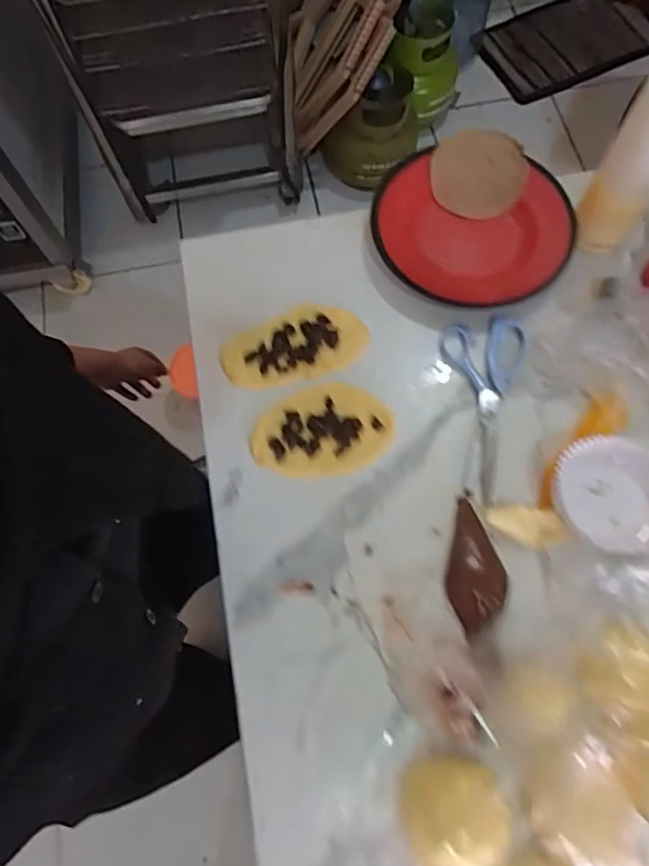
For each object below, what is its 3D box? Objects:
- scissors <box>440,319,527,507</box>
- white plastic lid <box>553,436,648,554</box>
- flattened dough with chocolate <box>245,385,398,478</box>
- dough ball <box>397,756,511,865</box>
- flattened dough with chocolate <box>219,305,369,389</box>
[{"bbox_3d":[0.149,-0.032,0.564,0.082,0.007,0.192,13,71,6],"label":"scissors"},{"bbox_3d":[0.261,0.053,0.500,0.105,0.028,0.094,8,70,4],"label":"white plastic lid"},{"bbox_3d":[-0.003,-0.001,0.558,0.138,0.008,0.088,-15,70,-4],"label":"flattened dough with chocolate"},{"bbox_3d":[0.095,0.285,0.422,0.074,0.036,0.069,0,70,1],"label":"dough ball"},{"bbox_3d":[-0.031,-0.089,0.587,0.150,0.014,0.073,-22,71,-7],"label":"flattened dough with chocolate"}]

